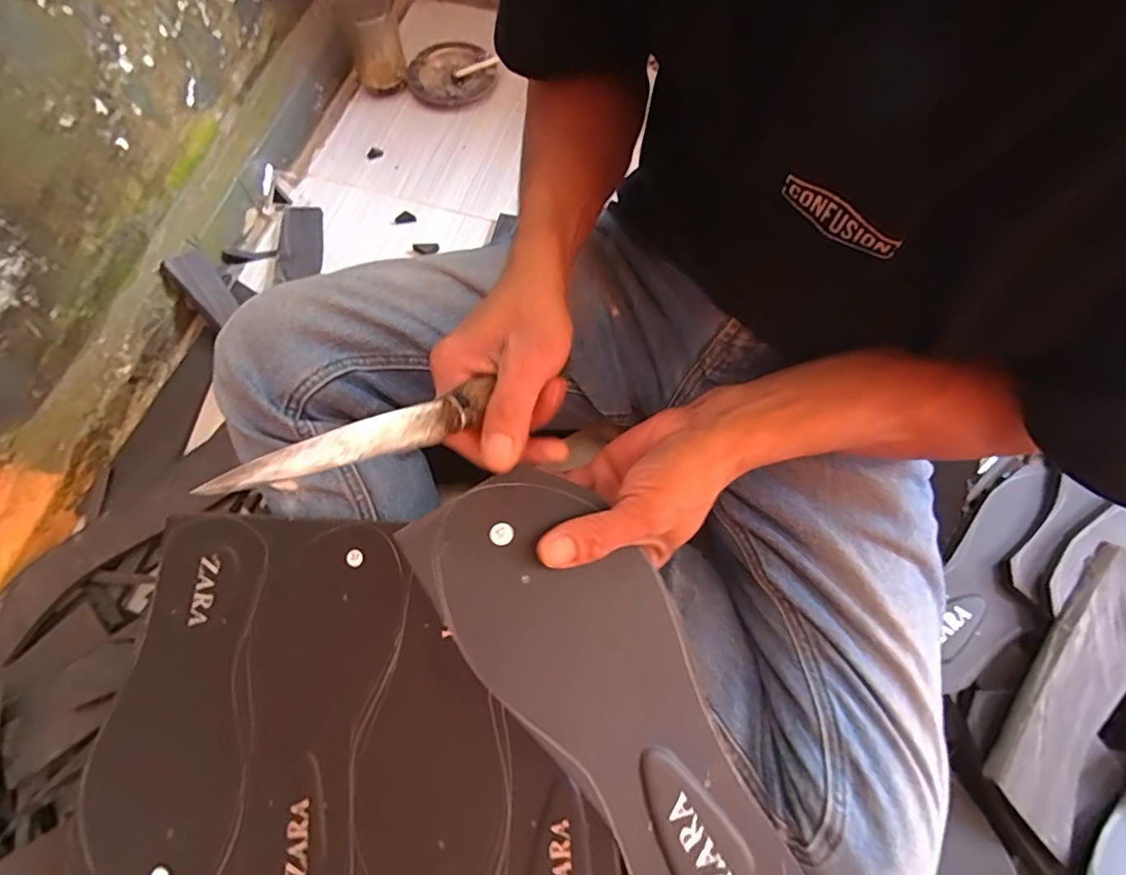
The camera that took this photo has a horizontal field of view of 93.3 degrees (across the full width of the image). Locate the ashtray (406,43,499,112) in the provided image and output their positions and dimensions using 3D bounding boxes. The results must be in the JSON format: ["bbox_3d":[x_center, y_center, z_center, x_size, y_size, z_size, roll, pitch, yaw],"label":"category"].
[{"bbox_3d":[-0.150,-0.492,0.724,0.116,0.018,0.116,0,70,0],"label":"ashtray"}]

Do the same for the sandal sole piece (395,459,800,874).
[{"bbox_3d":[0.028,0.129,0.260,0.095,0.007,0.250,-31,86,-20],"label":"sandal sole piece"}]

